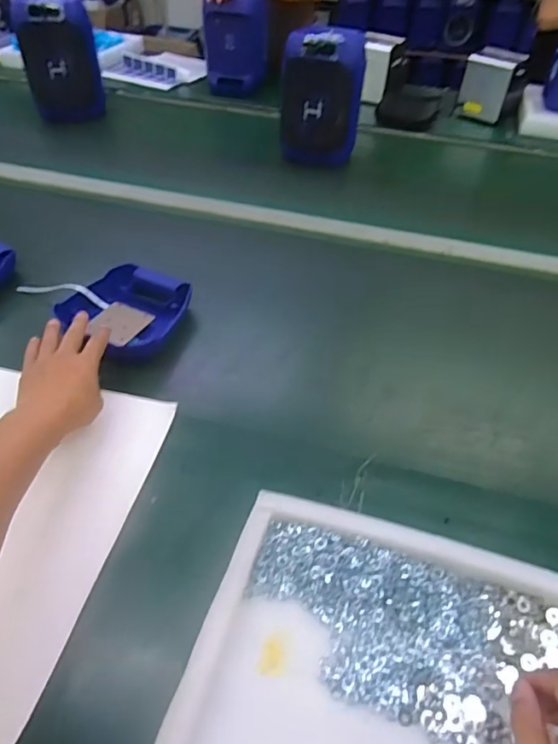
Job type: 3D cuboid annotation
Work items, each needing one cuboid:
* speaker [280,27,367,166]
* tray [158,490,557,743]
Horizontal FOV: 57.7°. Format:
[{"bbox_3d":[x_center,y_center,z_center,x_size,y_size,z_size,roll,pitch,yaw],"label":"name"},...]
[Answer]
[{"bbox_3d":[0.092,-0.589,1.105,0.171,0.254,0.112,6,46,4],"label":"speaker"},{"bbox_3d":[0.102,0.274,0.421,0.351,0.037,0.301,15,47,11],"label":"tray"}]

